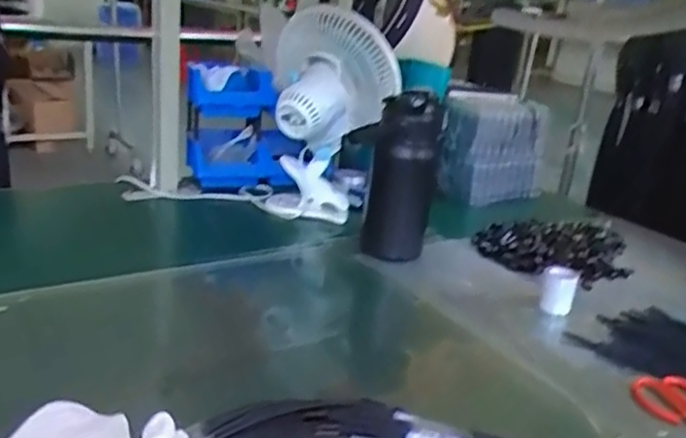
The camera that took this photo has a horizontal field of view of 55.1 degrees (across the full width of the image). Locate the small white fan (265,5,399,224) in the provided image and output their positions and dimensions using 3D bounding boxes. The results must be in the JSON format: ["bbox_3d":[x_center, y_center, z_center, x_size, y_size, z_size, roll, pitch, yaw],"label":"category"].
[{"bbox_3d":[-0.022,-0.161,1.068,0.178,0.311,0.184,3,21,-8],"label":"small white fan"}]

